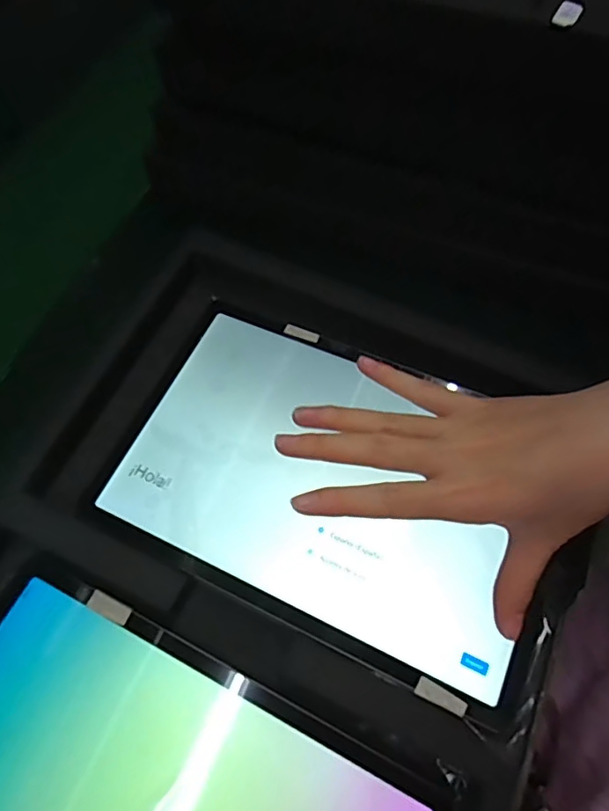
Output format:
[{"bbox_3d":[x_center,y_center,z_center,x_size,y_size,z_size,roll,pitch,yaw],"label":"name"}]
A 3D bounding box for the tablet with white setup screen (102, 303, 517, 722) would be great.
[{"bbox_3d":[0.014,0.039,0.311,0.235,0.008,0.149,23,67,14],"label":"tablet with white setup screen"}]

